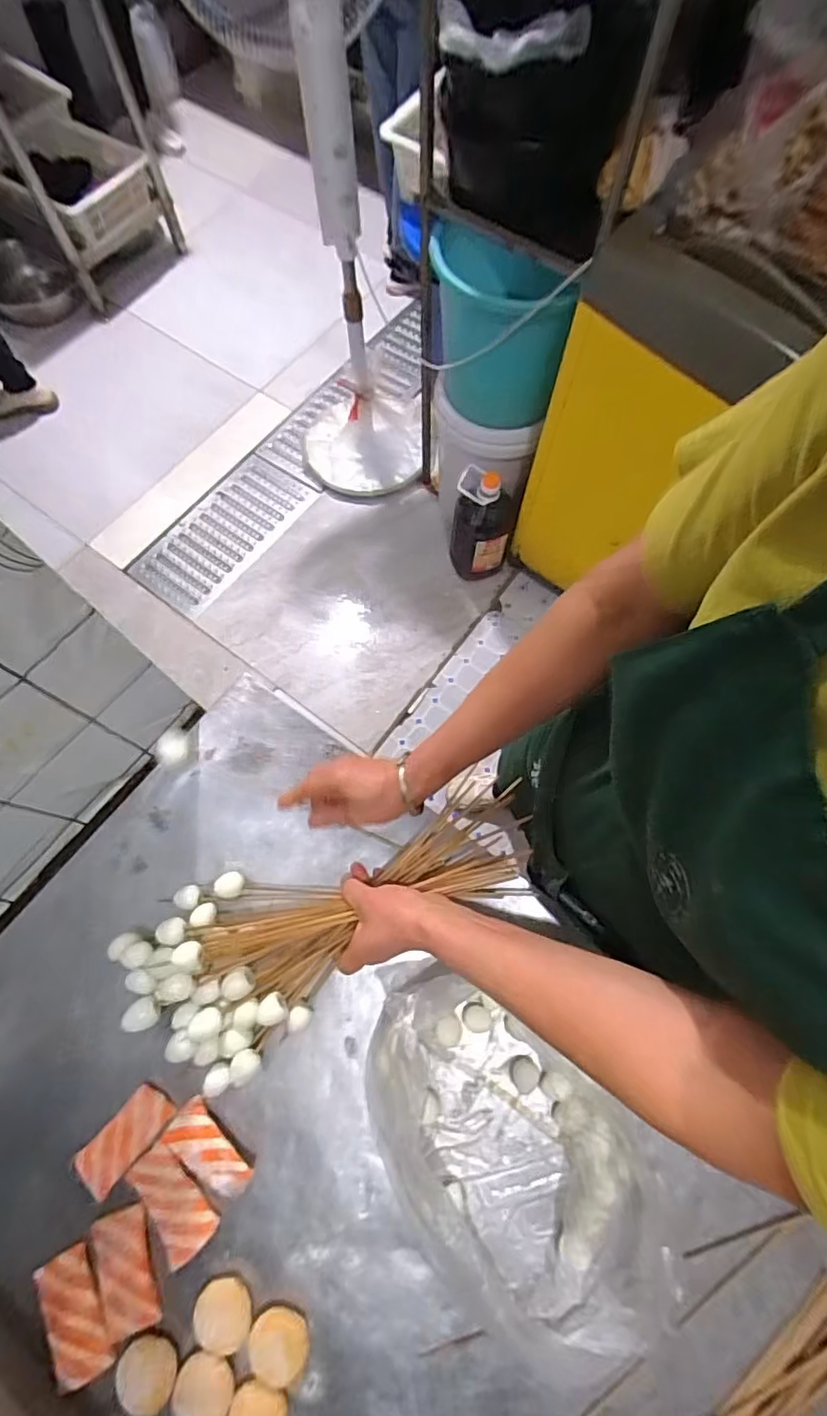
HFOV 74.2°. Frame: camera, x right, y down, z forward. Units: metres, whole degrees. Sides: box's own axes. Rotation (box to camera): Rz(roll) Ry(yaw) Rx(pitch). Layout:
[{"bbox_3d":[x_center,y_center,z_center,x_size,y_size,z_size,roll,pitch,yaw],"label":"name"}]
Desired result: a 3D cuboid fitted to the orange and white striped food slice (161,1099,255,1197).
[{"bbox_3d":[-0.176,0.381,0.470,0.080,0.019,0.040,38,74,12],"label":"orange and white striped food slice"}]

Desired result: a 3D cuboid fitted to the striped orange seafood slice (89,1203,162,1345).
[{"bbox_3d":[-0.234,0.458,0.444,0.039,0.007,0.081,-22,72,-8],"label":"striped orange seafood slice"}]

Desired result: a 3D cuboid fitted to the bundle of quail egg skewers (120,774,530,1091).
[{"bbox_3d":[-0.072,0.194,0.506,0.371,0.072,0.169,-25,72,-7],"label":"bundle of quail egg skewers"}]

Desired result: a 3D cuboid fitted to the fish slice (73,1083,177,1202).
[{"bbox_3d":[-0.252,0.375,0.479,0.041,0.008,0.083,40,75,13],"label":"fish slice"}]

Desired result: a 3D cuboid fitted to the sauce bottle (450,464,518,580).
[{"bbox_3d":[0.169,-0.427,1.333,0.147,0.283,0.117,7,70,2],"label":"sauce bottle"}]

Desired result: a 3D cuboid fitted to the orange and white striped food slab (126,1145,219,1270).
[{"bbox_3d":[-0.204,0.416,0.463,0.045,0.004,0.084,-39,75,-13],"label":"orange and white striped food slab"}]

